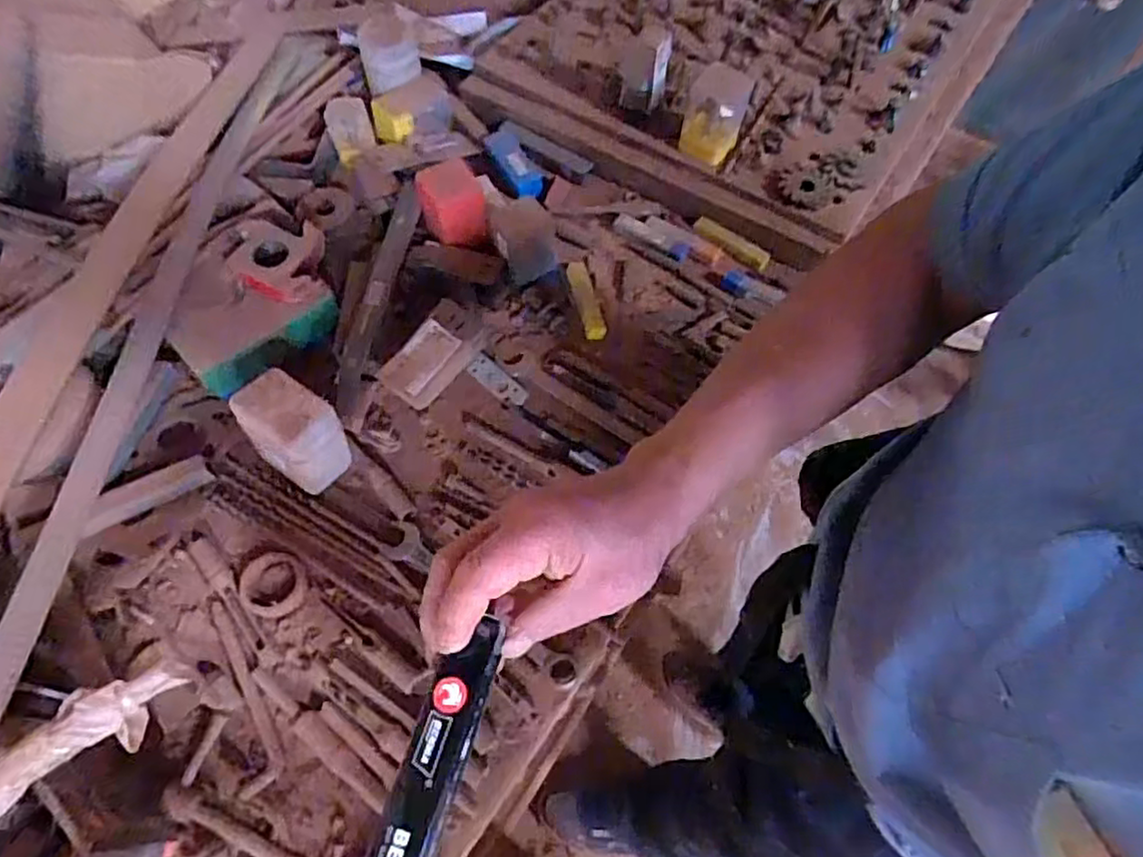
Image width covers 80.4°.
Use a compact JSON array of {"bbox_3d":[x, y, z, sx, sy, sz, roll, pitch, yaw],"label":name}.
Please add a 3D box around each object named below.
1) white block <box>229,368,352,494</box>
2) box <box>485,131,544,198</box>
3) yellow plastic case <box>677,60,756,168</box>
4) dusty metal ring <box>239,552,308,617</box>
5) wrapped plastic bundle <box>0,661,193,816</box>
[{"bbox_3d":[-0.249,0.006,0.613,0.090,0.084,0.069,41,69,19],"label":"white block"},{"bbox_3d":[-0.069,-0.319,0.813,0.037,0.019,0.090,-32,85,-19],"label":"box"},{"bbox_3d":[0.168,-0.370,0.789,0.068,0.083,0.106,13,63,6],"label":"yellow plastic case"},{"bbox_3d":[-0.261,0.136,0.594,0.056,0.009,0.054,0,62,-1],"label":"dusty metal ring"},{"bbox_3d":[-0.351,0.226,0.424,0.248,0.035,0.041,-37,67,4],"label":"wrapped plastic bundle"}]

